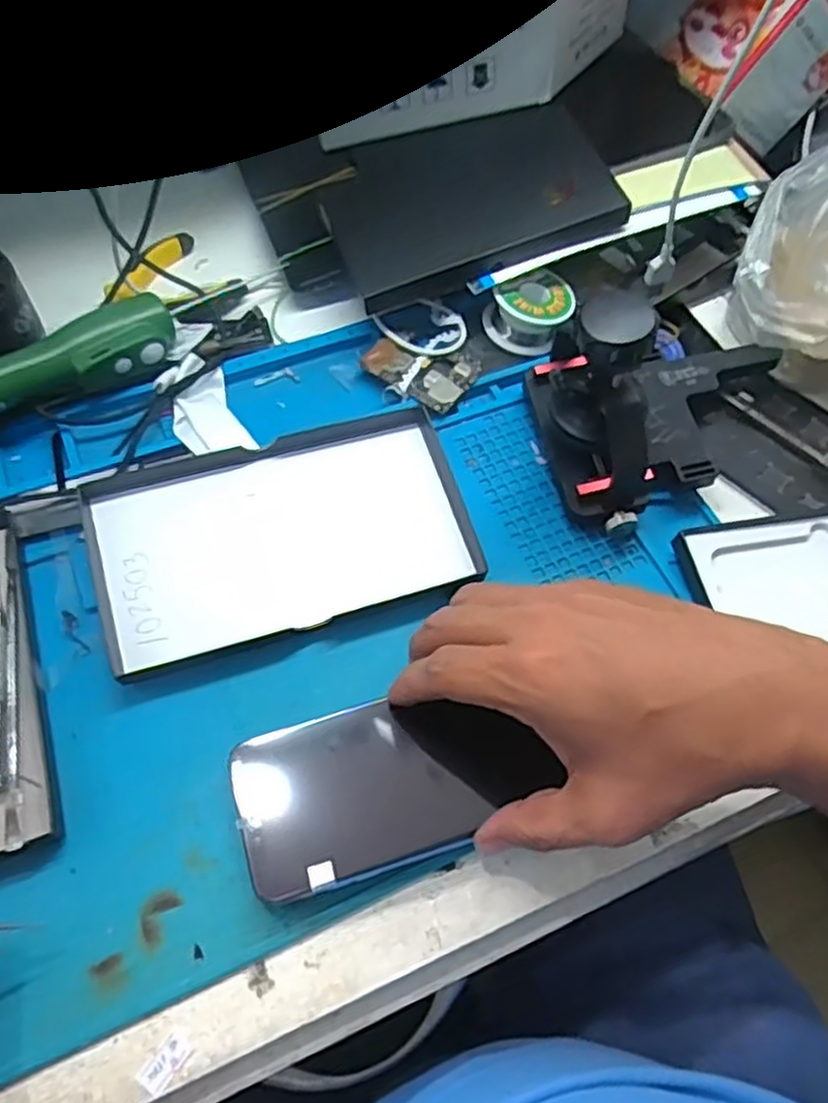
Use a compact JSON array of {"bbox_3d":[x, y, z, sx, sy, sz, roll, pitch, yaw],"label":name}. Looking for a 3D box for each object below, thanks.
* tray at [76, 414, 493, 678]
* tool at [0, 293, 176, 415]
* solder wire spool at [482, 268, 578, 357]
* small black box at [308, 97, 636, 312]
[{"bbox_3d":[-0.070,-0.010,0.403,0.195,0.022,0.112,-13,62,-10],"label":"tray"},{"bbox_3d":[-0.197,-0.105,0.413,0.134,0.029,0.033,-37,69,-21],"label":"tool"},{"bbox_3d":[0.076,-0.158,0.482,0.051,0.034,0.048,1,61,-2],"label":"solder wire spool"},{"bbox_3d":[0.035,-0.226,0.469,0.175,0.013,0.103,-22,76,-3],"label":"small black box"}]

